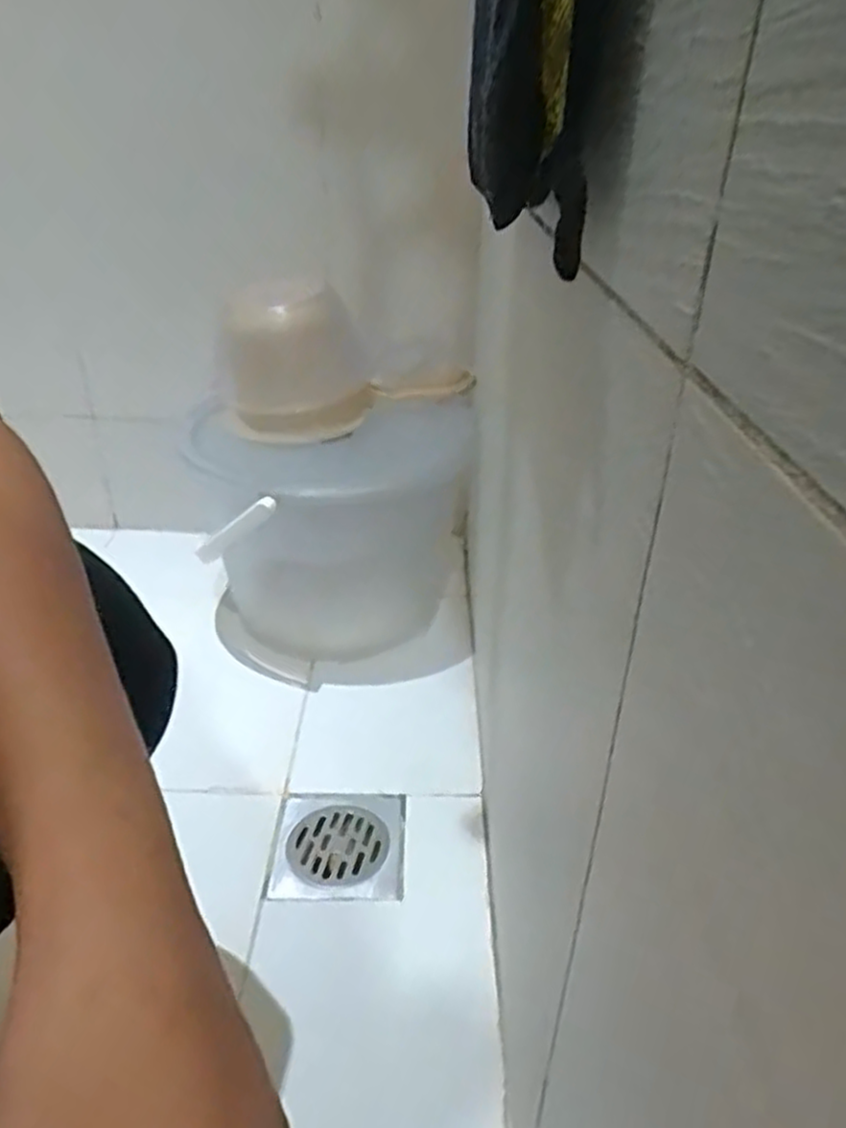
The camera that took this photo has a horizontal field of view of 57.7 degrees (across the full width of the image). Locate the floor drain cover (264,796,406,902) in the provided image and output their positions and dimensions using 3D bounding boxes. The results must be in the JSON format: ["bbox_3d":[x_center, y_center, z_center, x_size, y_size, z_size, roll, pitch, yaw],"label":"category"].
[{"bbox_3d":[-0.068,0.223,0.610,0.102,0.012,0.096,3,22,0],"label":"floor drain cover"}]

